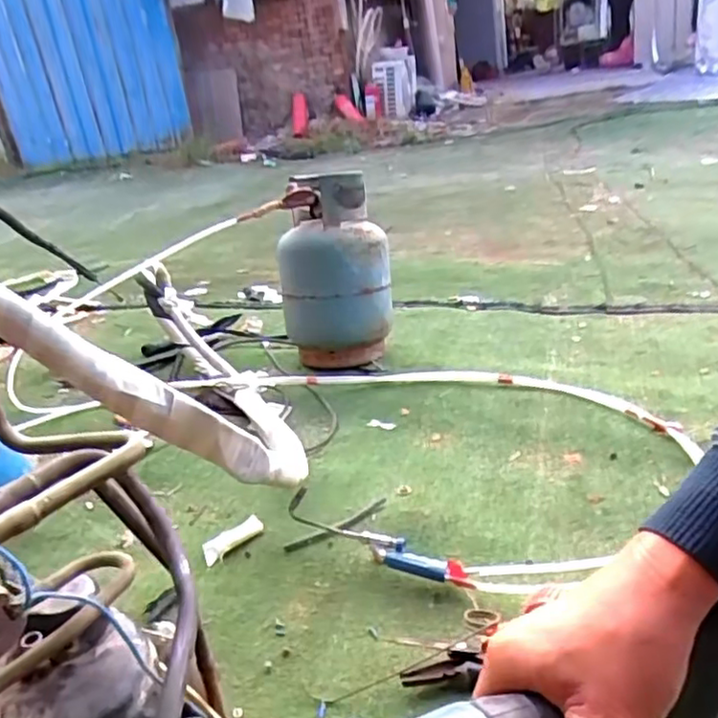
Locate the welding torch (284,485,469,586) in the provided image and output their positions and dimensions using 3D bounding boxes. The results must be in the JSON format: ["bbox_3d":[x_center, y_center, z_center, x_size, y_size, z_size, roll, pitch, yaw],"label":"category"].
[{"bbox_3d":[0.017,0.245,0.890,0.272,0.064,0.043,8,30,34],"label":"welding torch"}]

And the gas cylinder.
[{"bbox_3d":[-0.059,-0.196,1.500,0.233,0.423,0.263,-11,24,-2],"label":"gas cylinder"}]

